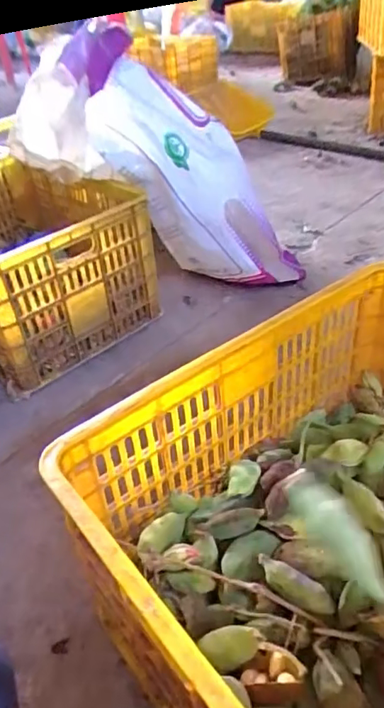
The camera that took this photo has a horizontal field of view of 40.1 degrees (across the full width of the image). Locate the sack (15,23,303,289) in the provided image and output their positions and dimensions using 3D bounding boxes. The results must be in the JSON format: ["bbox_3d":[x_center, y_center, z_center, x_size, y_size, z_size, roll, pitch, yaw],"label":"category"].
[{"bbox_3d":[-0.021,-0.354,1.174,0.301,0.720,0.246,-45,37,15],"label":"sack"}]

